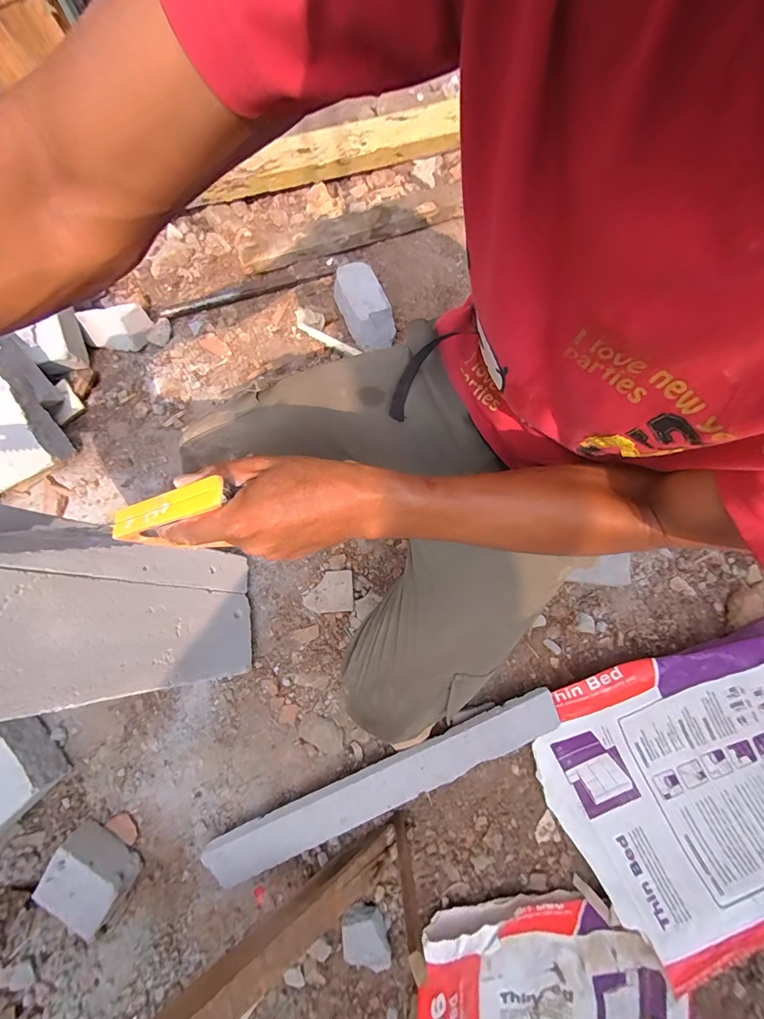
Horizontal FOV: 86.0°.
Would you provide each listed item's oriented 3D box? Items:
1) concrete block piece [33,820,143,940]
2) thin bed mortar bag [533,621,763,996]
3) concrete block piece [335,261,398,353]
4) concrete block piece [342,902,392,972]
[{"bbox_3d":[-0.437,0.551,0.616,0.117,0.079,0.085,24,77,4],"label":"concrete block piece"},{"bbox_3d":[0.544,0.434,0.662,0.529,0.099,0.408,-16,78,-6],"label":"thin bed mortar bag"},{"bbox_3d":[-0.037,-0.419,0.859,0.087,0.075,0.192,-24,79,-7],"label":"concrete block piece"},{"bbox_3d":[-0.025,0.661,0.630,0.070,0.034,0.083,-5,77,-3],"label":"concrete block piece"}]

